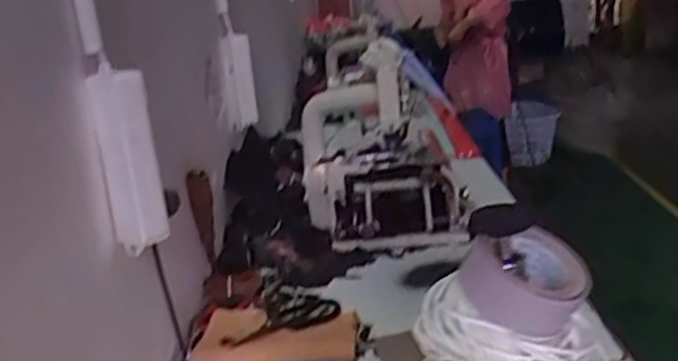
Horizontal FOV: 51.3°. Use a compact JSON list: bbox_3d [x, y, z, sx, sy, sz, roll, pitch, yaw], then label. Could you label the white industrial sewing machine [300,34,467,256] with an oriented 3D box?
[{"bbox_3d":[0.074,-0.060,1.303,0.279,0.310,0.269,-7,16,-4],"label":"white industrial sewing machine"}]

